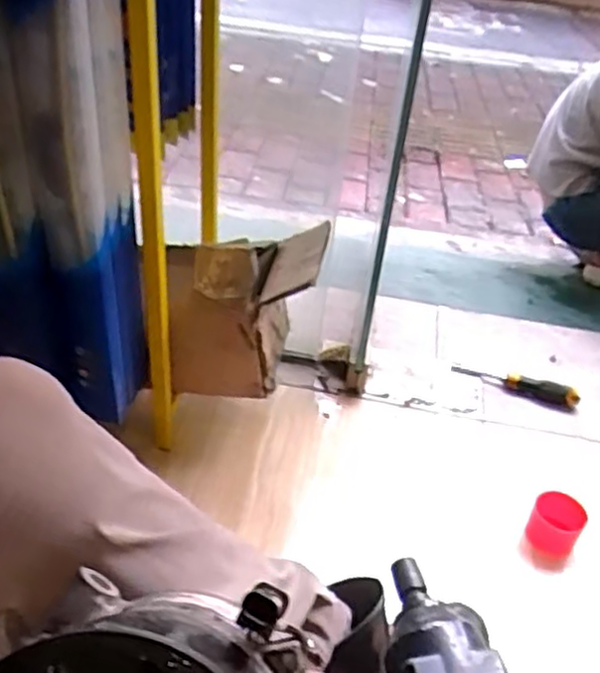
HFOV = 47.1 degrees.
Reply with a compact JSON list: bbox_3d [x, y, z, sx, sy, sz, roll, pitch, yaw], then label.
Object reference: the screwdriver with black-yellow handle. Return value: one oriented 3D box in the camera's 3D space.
[{"bbox_3d":[0.344,0.076,1.103,0.197,0.026,0.027,14,37,10],"label":"screwdriver with black-yellow handle"}]

